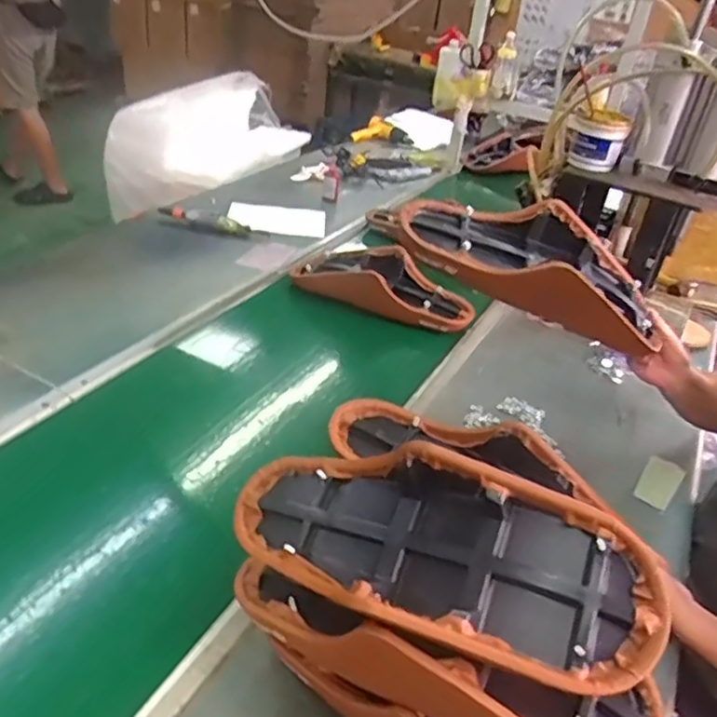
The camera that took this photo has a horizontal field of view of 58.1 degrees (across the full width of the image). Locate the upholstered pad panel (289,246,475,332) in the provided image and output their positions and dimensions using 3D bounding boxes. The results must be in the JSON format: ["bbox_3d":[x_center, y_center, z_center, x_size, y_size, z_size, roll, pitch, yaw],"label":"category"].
[{"bbox_3d":[0.065,-0.193,1.643,0.451,0.111,0.181,21,36,20],"label":"upholstered pad panel"}]

